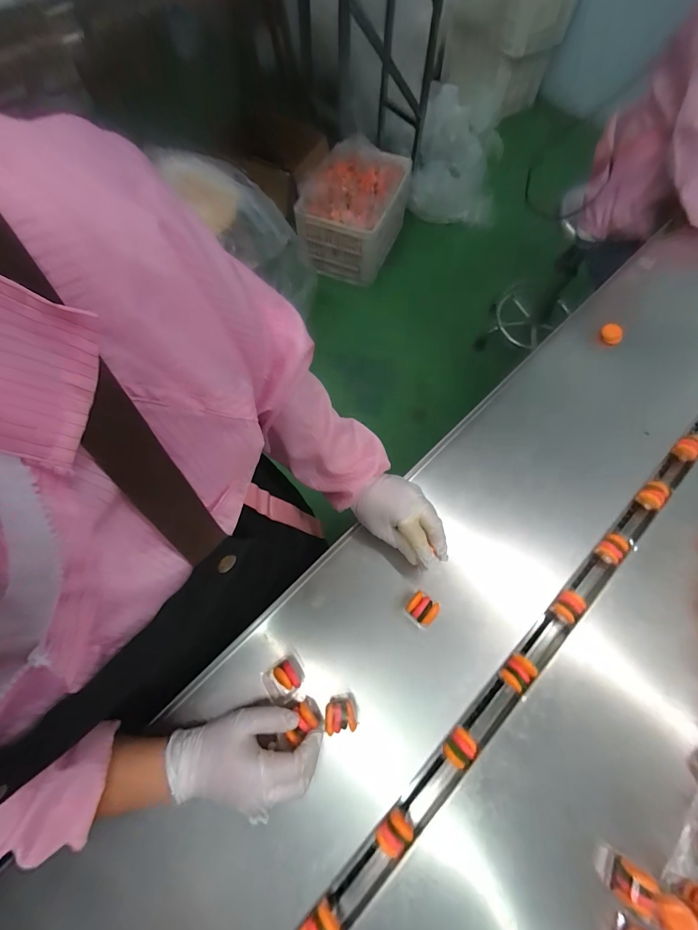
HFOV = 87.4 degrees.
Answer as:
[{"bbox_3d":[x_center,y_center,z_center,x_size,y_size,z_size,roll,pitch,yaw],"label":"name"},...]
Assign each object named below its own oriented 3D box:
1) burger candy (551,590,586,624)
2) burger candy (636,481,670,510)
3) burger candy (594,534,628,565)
[{"bbox_3d":[0.265,0.171,0.441,0.031,0.025,0.028,-36,73,-14],"label":"burger candy"},{"bbox_3d":[0.409,0.041,0.492,0.031,0.028,0.026,39,72,13],"label":"burger candy"},{"bbox_3d":[0.340,0.108,0.473,0.032,0.022,0.028,-40,74,-15],"label":"burger candy"}]

